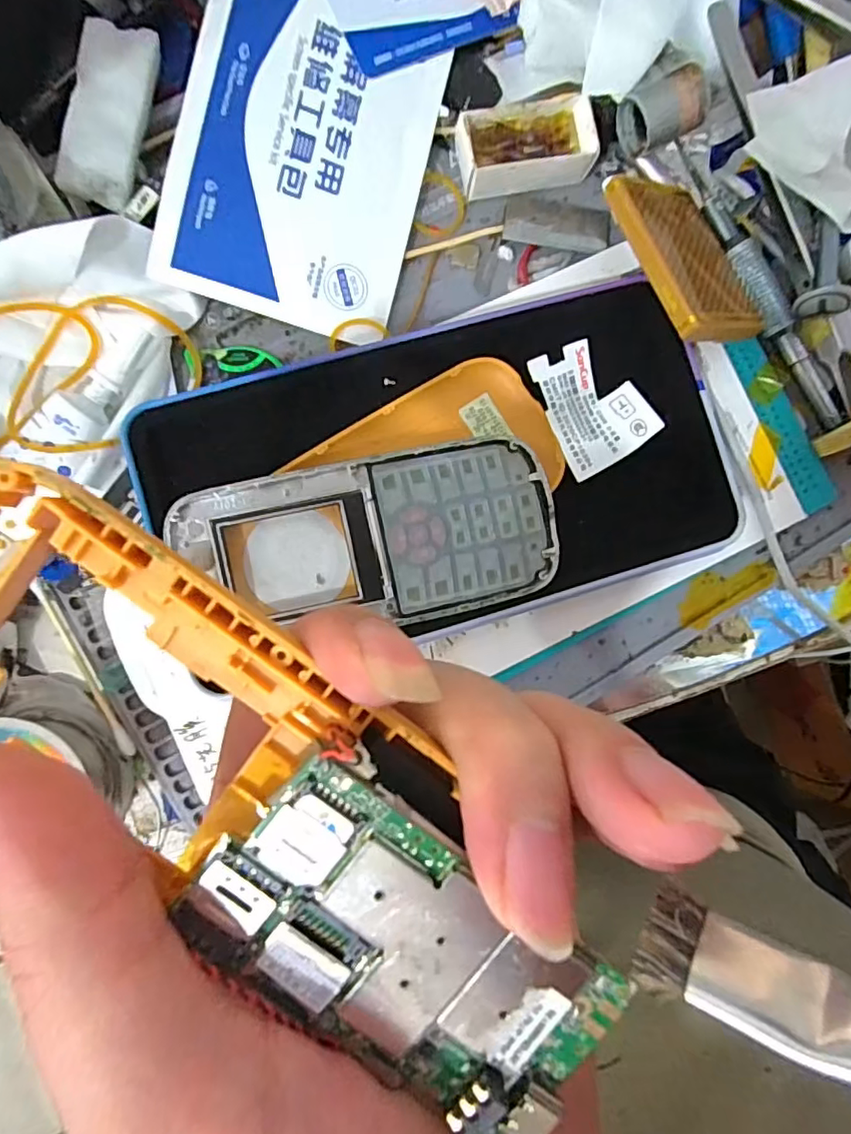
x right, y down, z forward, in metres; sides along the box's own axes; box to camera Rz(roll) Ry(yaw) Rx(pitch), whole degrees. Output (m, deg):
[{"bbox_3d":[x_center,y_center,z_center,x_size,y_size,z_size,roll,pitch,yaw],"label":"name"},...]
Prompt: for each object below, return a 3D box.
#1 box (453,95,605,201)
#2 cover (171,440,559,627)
[{"bbox_3d":[0.036,-0.152,0.211,0.049,0.017,0.022,-13,88,-5],"label":"box"},{"bbox_3d":[-0.016,-0.007,0.184,0.115,0.011,0.051,-11,87,-5],"label":"cover"}]

